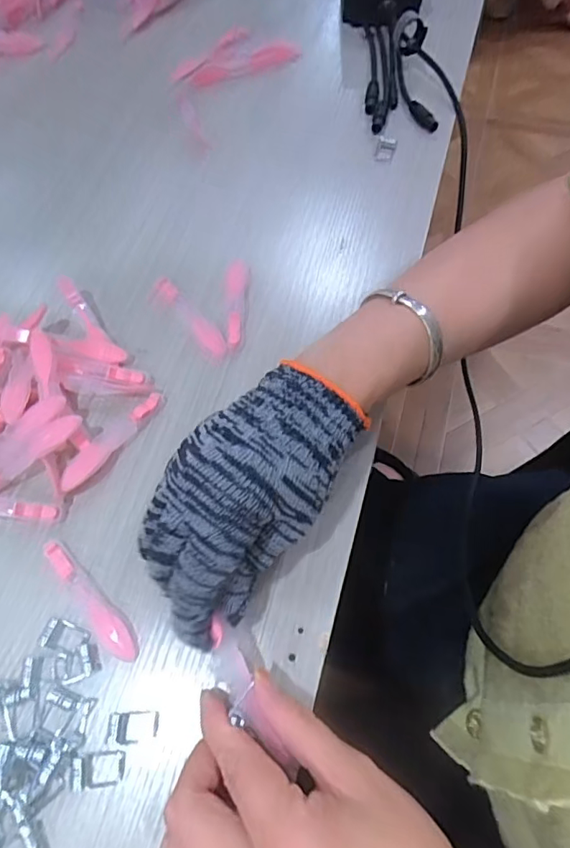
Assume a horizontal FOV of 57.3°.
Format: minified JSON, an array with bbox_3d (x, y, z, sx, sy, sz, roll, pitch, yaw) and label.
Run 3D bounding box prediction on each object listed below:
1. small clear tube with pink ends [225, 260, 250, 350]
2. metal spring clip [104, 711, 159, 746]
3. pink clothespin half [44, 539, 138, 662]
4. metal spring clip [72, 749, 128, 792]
[{"bbox_3d":[-0.033,-0.083,0.360,0.016,0.016,0.074,-4,63,1],"label":"small clear tube with pink ends"},{"bbox_3d":[-0.073,0.146,0.250,0.025,0.004,0.014,-2,61,0],"label":"metal spring clip"},{"bbox_3d":[-0.105,0.093,0.276,0.078,0.007,0.014,41,72,21],"label":"pink clothespin half"},{"bbox_3d":[-0.087,0.161,0.242,0.024,0.004,0.015,-6,63,0],"label":"metal spring clip"}]

